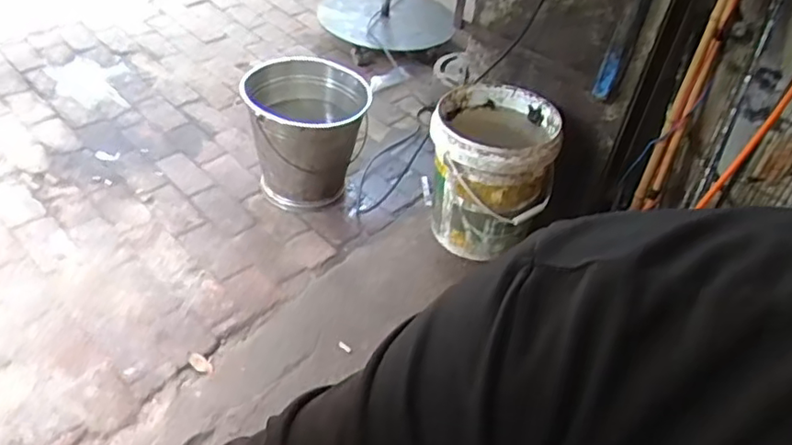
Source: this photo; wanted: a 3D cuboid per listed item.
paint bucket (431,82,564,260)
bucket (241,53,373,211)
[{"bbox_3d":[0.236,-0.130,1.633,0.288,0.364,0.311,4,43,-4],"label":"paint bucket"},{"bbox_3d":[-0.253,-0.234,1.813,0.321,0.337,0.348,4,43,-4],"label":"bucket"}]

